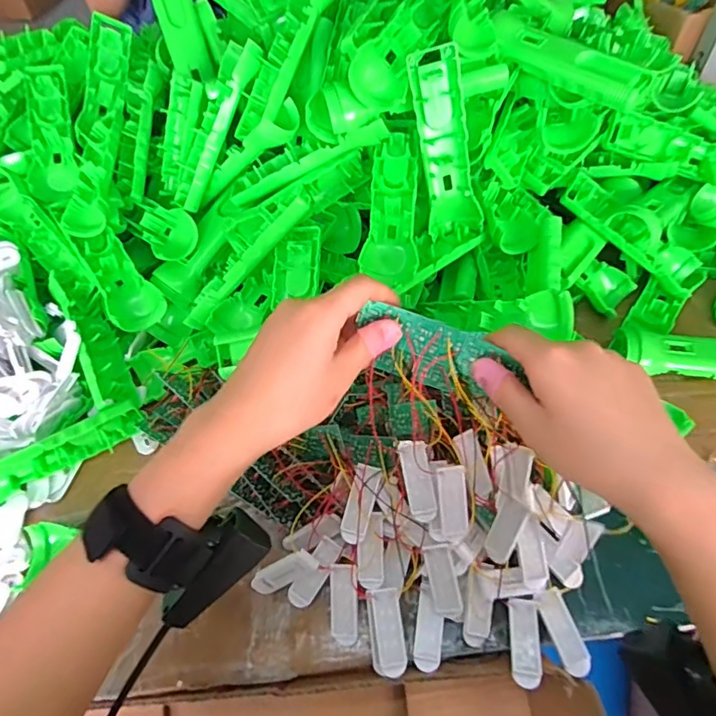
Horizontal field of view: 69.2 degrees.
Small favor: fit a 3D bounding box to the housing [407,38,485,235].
[{"bbox_3d":[0.076,-0.186,0.466,0.040,0.159,0.032,-26,34,-15],"label":"housing"}]

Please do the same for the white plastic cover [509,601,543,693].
[{"bbox_3d":[0.124,0.208,0.381,0.023,0.014,0.059,5,55,6],"label":"white plastic cover"}]

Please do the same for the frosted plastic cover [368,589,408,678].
[{"bbox_3d":[0.022,0.204,0.386,0.025,0.008,0.056,-5,69,-1],"label":"frosted plastic cover"}]

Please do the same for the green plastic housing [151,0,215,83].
[{"bbox_3d":[-0.193,-0.361,0.565,0.041,0.115,0.019,-25,17,-14],"label":"green plastic housing"}]

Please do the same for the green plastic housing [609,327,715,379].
[{"bbox_3d":[0.330,-0.001,0.494,0.164,0.045,0.043,3,55,5],"label":"green plastic housing"}]

